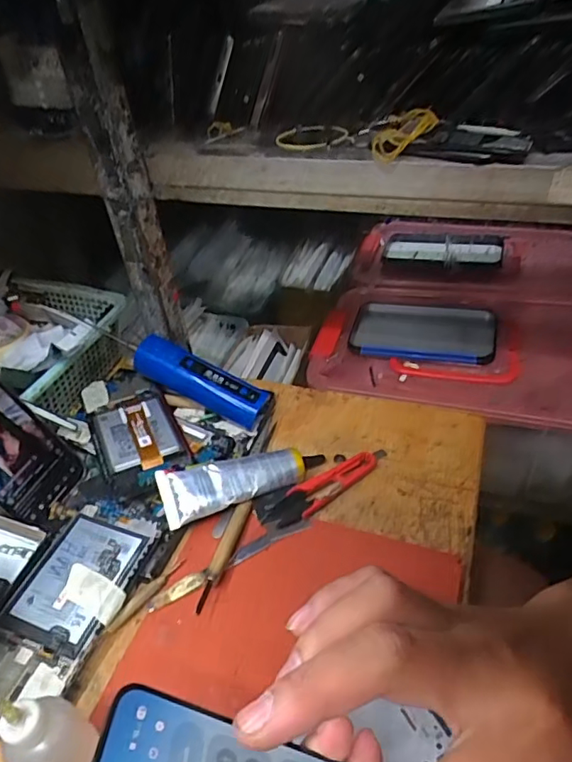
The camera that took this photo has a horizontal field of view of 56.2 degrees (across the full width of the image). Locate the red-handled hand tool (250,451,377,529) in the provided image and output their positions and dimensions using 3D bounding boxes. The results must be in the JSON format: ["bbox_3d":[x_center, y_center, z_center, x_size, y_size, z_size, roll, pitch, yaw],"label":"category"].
[{"bbox_3d":[0.027,0.086,0.442,0.109,0.012,0.034,-27,45,-23],"label":"red-handled hand tool"}]

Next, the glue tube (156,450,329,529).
[{"bbox_3d":[-0.034,0.079,0.438,0.135,0.023,0.041,-14,67,-21],"label":"glue tube"}]

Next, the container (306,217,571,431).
[{"bbox_3d":[0.224,-0.099,0.665,0.345,0.077,0.366,6,42,13],"label":"container"}]

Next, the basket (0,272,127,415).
[{"bbox_3d":[-0.285,-0.008,0.504,0.186,0.065,0.266,15,45,23],"label":"basket"}]

